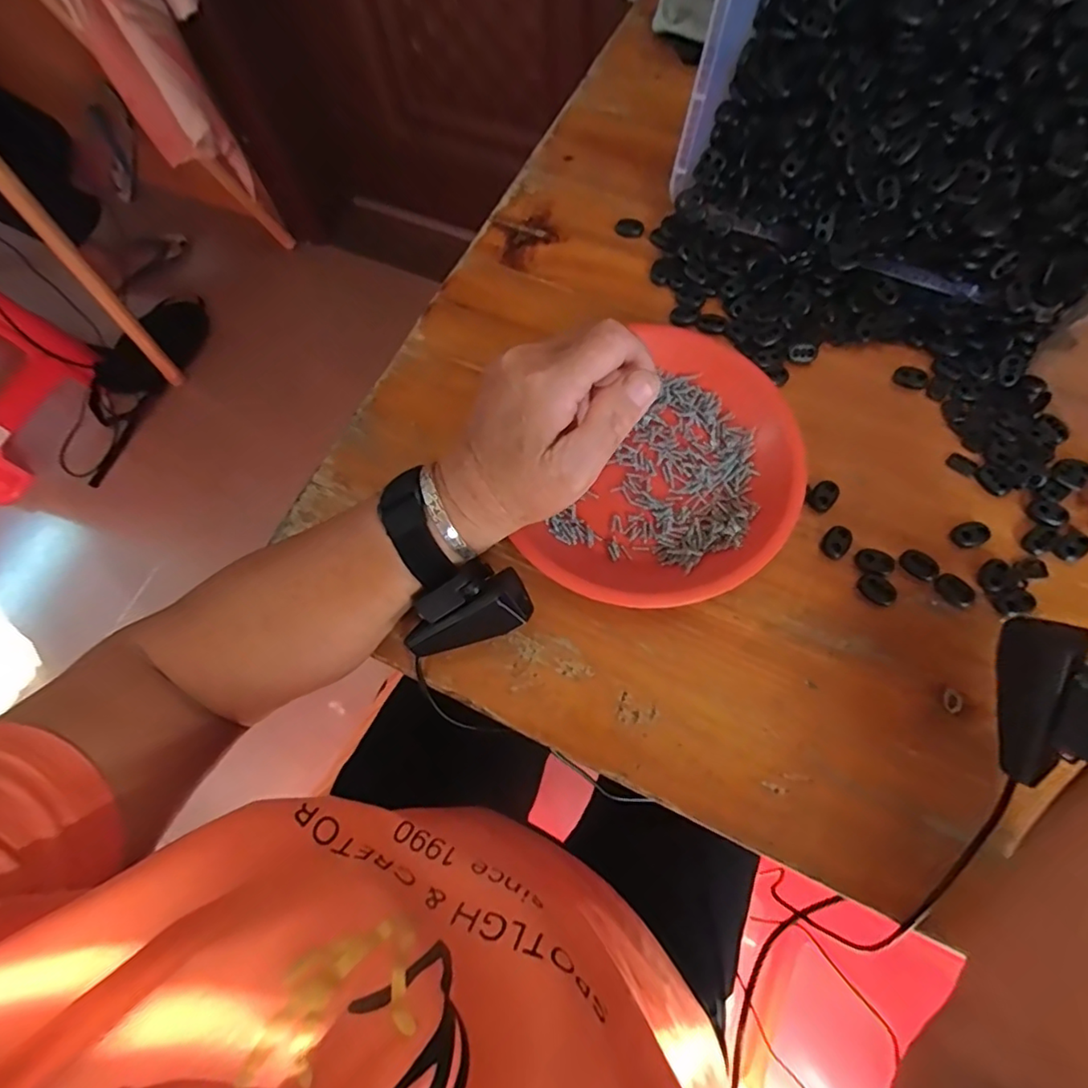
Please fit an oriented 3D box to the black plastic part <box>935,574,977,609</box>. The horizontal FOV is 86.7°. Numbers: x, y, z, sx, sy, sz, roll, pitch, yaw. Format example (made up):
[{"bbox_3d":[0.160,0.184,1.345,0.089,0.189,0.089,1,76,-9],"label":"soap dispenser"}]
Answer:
[{"bbox_3d":[0.248,0.028,0.346,0.016,0.004,0.022,-42,74,-11],"label":"black plastic part"}]

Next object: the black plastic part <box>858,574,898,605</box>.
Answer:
[{"bbox_3d":[0.203,0.027,0.349,0.022,0.004,0.015,32,75,13],"label":"black plastic part"}]

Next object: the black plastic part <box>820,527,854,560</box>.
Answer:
[{"bbox_3d":[0.183,-0.001,0.361,0.016,0.008,0.019,40,77,15],"label":"black plastic part"}]

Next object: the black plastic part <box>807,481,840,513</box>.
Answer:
[{"bbox_3d":[0.180,-0.030,0.373,0.016,0.009,0.020,38,76,15],"label":"black plastic part"}]

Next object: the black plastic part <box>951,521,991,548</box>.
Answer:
[{"bbox_3d":[0.265,-0.006,0.357,0.020,0.007,0.016,-26,71,-6],"label":"black plastic part"}]

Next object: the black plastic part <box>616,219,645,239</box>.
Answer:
[{"bbox_3d":[0.068,-0.252,0.459,0.023,0.010,0.011,7,71,5],"label":"black plastic part"}]

